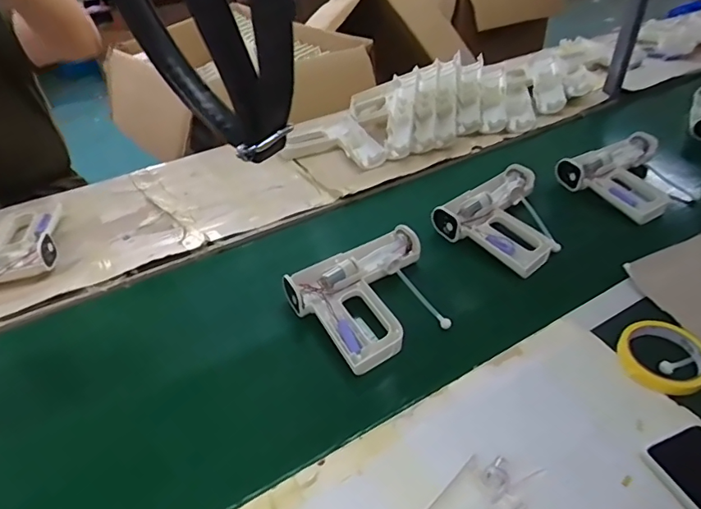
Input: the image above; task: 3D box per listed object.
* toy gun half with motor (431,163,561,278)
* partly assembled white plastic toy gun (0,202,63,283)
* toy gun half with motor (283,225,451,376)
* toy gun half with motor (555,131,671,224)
[{"bbox_3d":[0.266,-0.064,0.795,0.228,0.041,0.196,-31,48,-31],"label":"toy gun half with motor"},{"bbox_3d":[-0.587,-0.016,0.788,0.202,0.044,0.176,-14,41,-14],"label":"partly assembled white plastic toy gun"},{"bbox_3d":[0.032,0.047,0.679,0.206,0.040,0.193,-23,44,-23],"label":"toy gun half with motor"},{"bbox_3d":[0.499,-0.142,0.863,0.194,0.059,0.190,-23,44,-23],"label":"toy gun half with motor"}]

